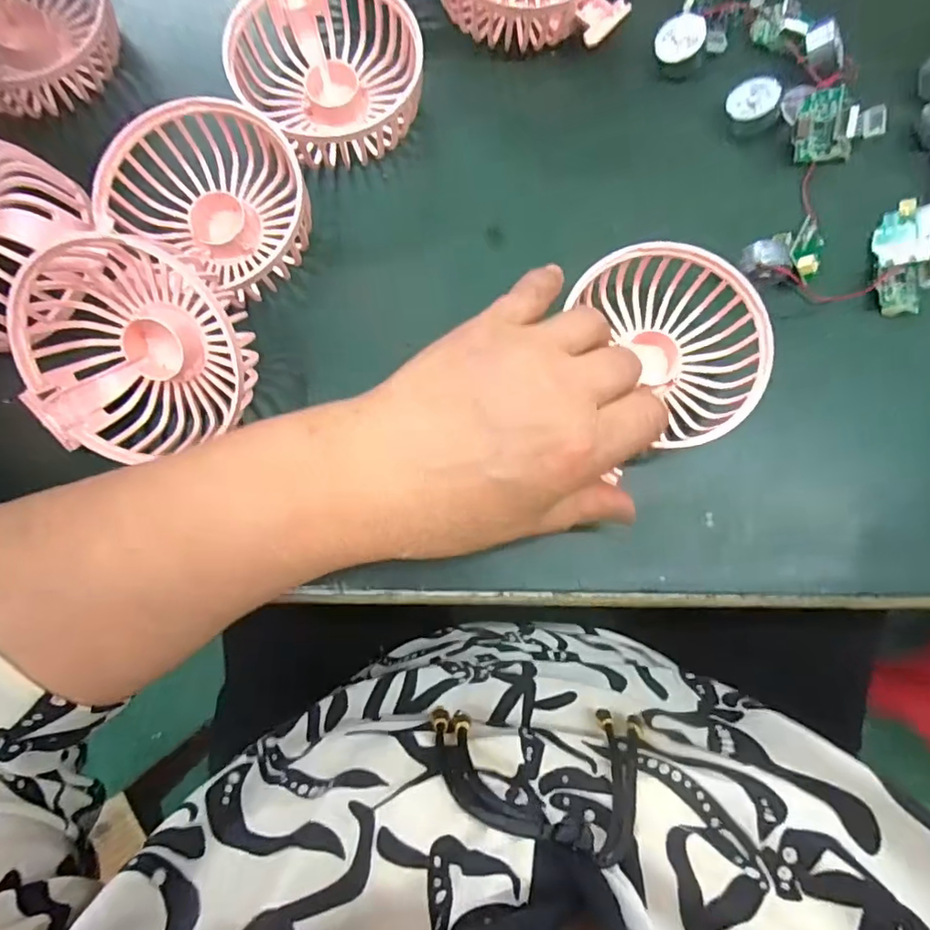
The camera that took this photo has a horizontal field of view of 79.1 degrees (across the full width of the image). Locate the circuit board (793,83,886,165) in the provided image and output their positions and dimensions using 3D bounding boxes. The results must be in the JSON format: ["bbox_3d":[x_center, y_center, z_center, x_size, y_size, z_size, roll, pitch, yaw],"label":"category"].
[{"bbox_3d":[0.190,-0.172,0.285,0.049,0.007,0.033,-12,120,-3],"label":"circuit board"}]

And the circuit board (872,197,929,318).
[{"bbox_3d":[0.218,-0.102,0.277,0.025,0.009,0.053,-4,83,34],"label":"circuit board"}]

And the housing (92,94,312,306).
[{"bbox_3d":[-0.114,-0.123,0.260,0.088,0.032,0.075,21,79,2],"label":"housing"}]

